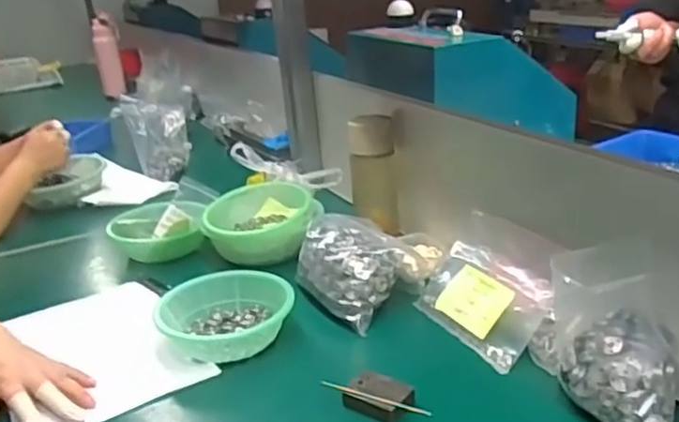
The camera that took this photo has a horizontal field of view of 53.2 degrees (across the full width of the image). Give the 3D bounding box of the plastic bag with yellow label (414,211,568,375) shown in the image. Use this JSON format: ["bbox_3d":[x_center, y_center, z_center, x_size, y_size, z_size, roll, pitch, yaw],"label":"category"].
[{"bbox_3d":[0.178,0.085,0.810,0.152,0.025,0.183,-54,34,-1],"label":"plastic bag with yellow label"}]

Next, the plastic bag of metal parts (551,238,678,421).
[{"bbox_3d":[0.266,0.118,0.667,0.119,0.078,0.219,-2,48,9],"label":"plastic bag of metal parts"}]

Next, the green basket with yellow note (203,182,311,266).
[{"bbox_3d":[-0.121,0.020,1.056,0.172,0.072,0.151,-8,21,-7],"label":"green basket with yellow note"}]

